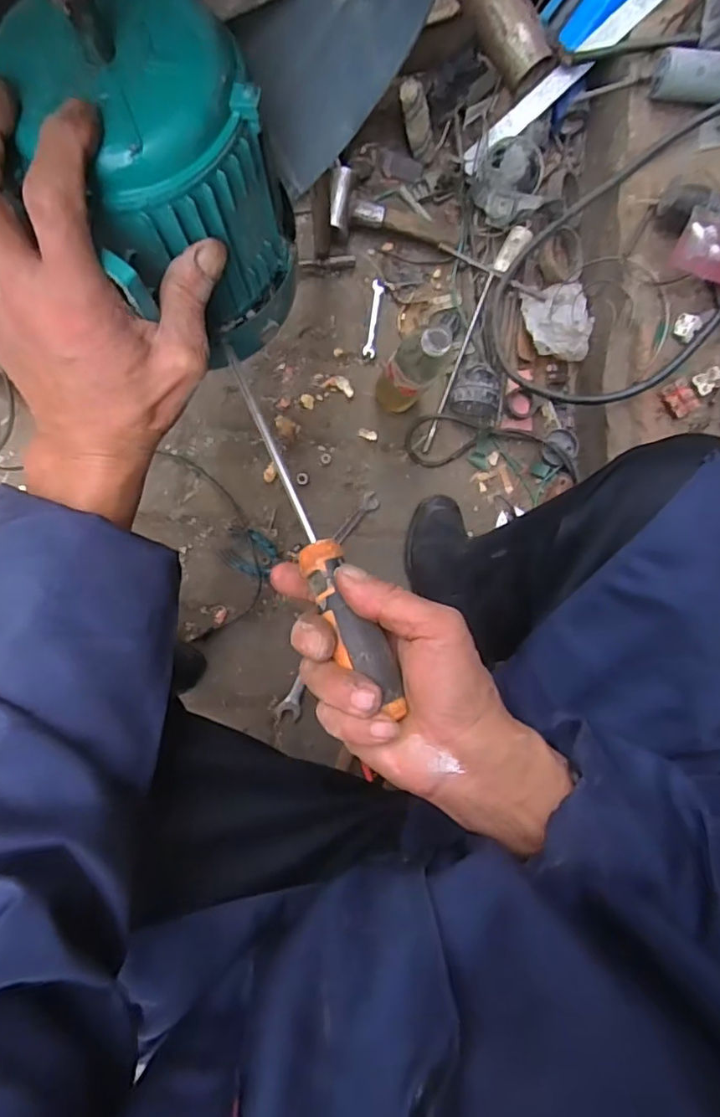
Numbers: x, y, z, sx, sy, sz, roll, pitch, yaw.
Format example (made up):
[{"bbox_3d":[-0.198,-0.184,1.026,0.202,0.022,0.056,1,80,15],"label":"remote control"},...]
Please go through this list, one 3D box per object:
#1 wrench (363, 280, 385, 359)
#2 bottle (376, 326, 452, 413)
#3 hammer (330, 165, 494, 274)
[{"bbox_3d":[0.021,-0.352,0.881,0.017,0.006,0.115,9,87,-9],"label":"wrench"},{"bbox_3d":[0.061,-0.236,0.772,0.053,0.211,0.054,0,89,-10],"label":"bottle"},{"bbox_3d":[0.074,-0.478,0.869,0.250,0.032,0.078,18,86,-9],"label":"hammer"}]

